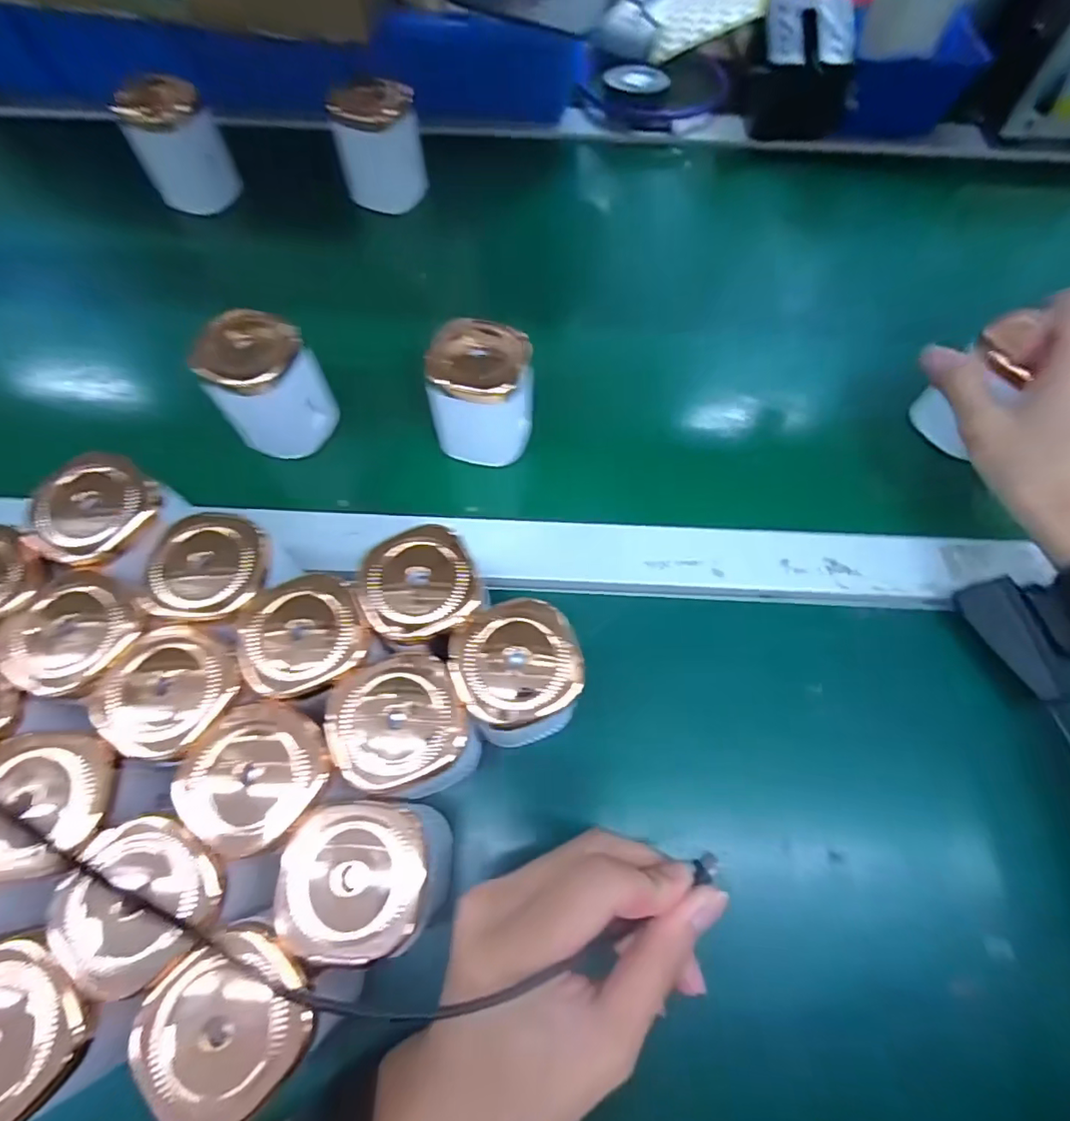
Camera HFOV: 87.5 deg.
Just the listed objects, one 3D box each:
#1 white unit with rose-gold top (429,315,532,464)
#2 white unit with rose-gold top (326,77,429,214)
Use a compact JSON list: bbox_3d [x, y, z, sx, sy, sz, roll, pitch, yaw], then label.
[{"bbox_3d":[-0.032,-0.099,0.340,0.060,0.082,0.044,0,66,-1],"label":"white unit with rose-gold top"},{"bbox_3d":[-0.123,-0.331,0.447,0.050,0.068,0.057,35,70,14],"label":"white unit with rose-gold top"}]

